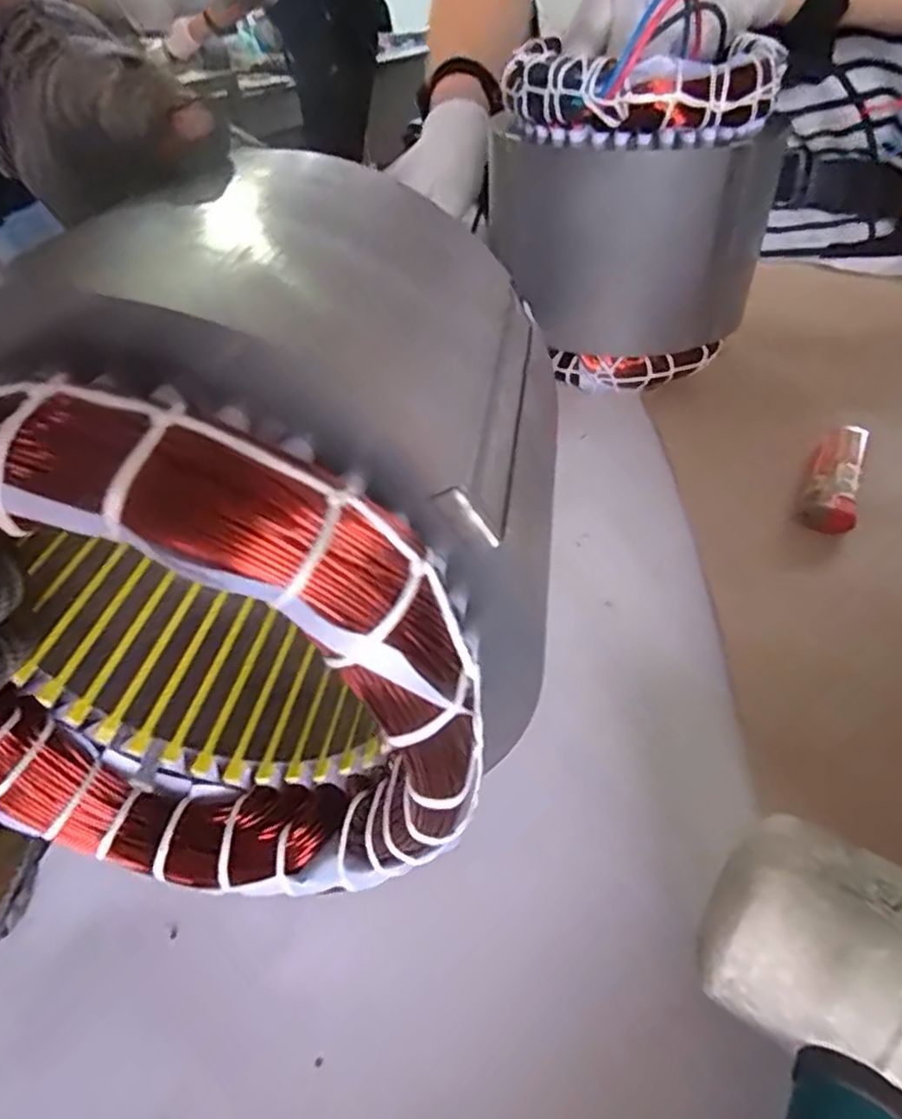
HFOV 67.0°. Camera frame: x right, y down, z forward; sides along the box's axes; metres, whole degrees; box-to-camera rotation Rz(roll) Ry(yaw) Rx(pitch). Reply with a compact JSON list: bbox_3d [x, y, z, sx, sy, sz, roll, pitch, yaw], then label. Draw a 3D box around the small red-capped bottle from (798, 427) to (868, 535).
[{"bbox_3d":[0.181,-0.038,0.322,0.021,0.016,0.078,16,46,22],"label":"small red-capped bottle"}]

